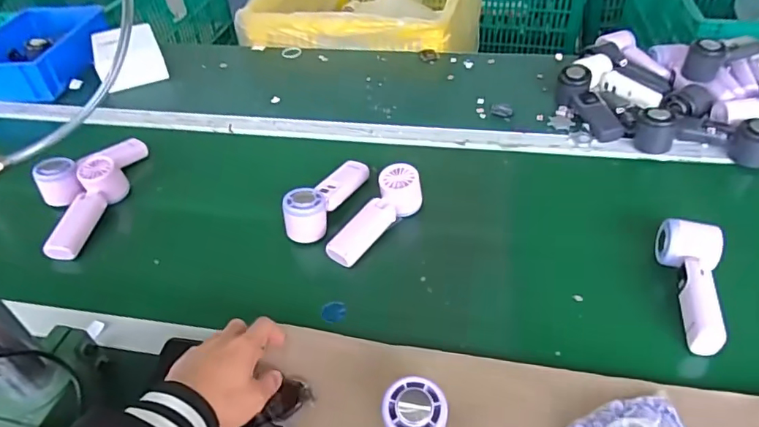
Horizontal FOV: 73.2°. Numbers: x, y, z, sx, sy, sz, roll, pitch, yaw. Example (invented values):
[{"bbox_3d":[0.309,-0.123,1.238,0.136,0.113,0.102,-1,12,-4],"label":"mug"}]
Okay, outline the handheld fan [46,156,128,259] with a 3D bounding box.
[{"bbox_3d":[-0.407,-0.014,0.720,0.054,0.054,0.174,-2,42,2],"label":"handheld fan"}]

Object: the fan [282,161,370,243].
[{"bbox_3d":[-0.071,-0.023,0.712,0.053,0.059,0.164,21,48,25],"label":"fan"}]

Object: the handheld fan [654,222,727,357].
[{"bbox_3d":[0.342,0.083,0.569,0.058,0.069,0.154,12,45,16],"label":"handheld fan"}]

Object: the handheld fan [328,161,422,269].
[{"bbox_3d":[-0.008,-0.001,0.678,0.050,0.061,0.159,29,52,31],"label":"handheld fan"}]

